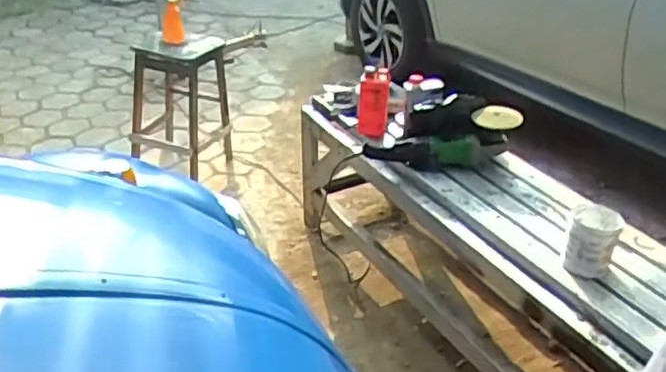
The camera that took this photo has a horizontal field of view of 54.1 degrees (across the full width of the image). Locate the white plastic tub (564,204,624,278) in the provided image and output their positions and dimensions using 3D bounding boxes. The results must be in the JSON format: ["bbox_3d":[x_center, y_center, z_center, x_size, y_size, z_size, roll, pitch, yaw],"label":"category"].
[{"bbox_3d":[0.576,0.119,1.457,0.108,0.137,0.110,0,32,0],"label":"white plastic tub"}]

